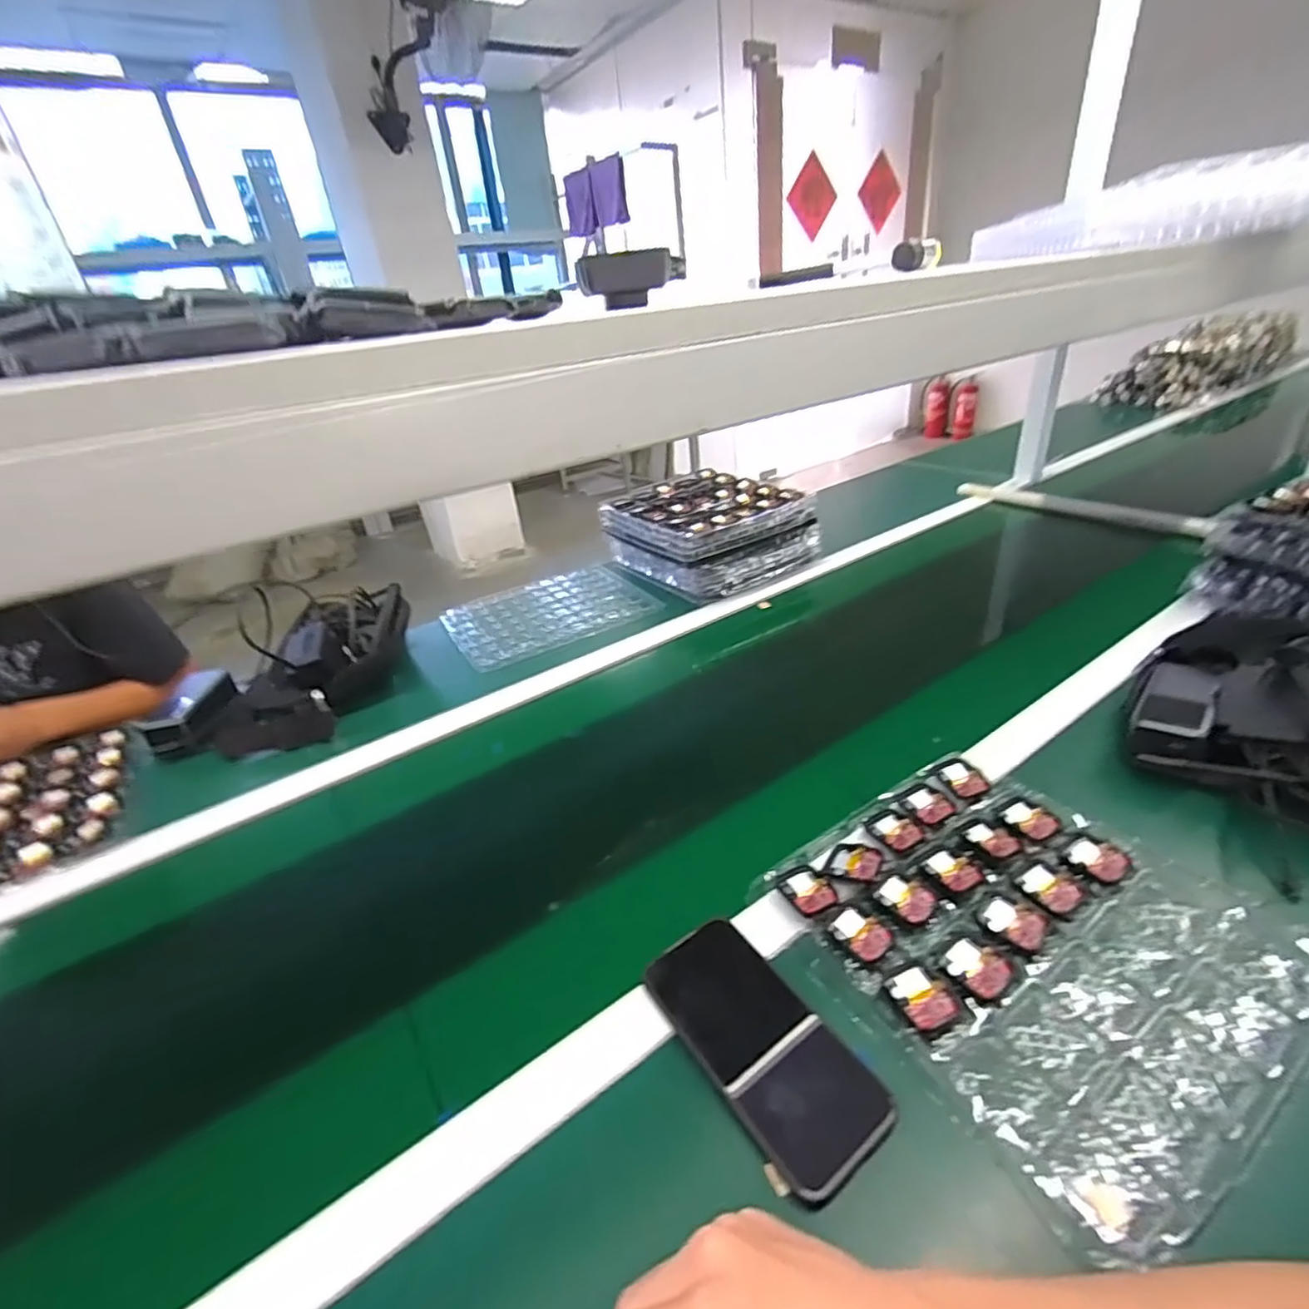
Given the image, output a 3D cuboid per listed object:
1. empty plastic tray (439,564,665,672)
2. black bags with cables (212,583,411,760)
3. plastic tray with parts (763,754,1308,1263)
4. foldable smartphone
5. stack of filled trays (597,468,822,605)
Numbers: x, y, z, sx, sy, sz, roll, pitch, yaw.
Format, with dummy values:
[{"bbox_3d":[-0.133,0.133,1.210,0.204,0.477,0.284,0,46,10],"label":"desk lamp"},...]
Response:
[{"bbox_3d":[-0.173,-0.071,1.015,0.302,0.021,0.273,-21,33,-23],"label":"empty plastic tray"},{"bbox_3d":[-0.448,0.016,0.843,0.177,0.134,0.240,1,31,13],"label":"black bags with cables"},{"bbox_3d":[0.261,0.190,0.445,0.261,0.025,0.275,-22,33,-24],"label":"plastic tray with parts"},{"bbox_3d":[0.066,0.239,0.393,0.077,0.014,0.160,-24,37,-28],"label":"foldable smartphone"},{"bbox_3d":[0.090,-0.208,1.092,0.272,0.129,0.285,-25,35,-28],"label":"stack of filled trays"}]

